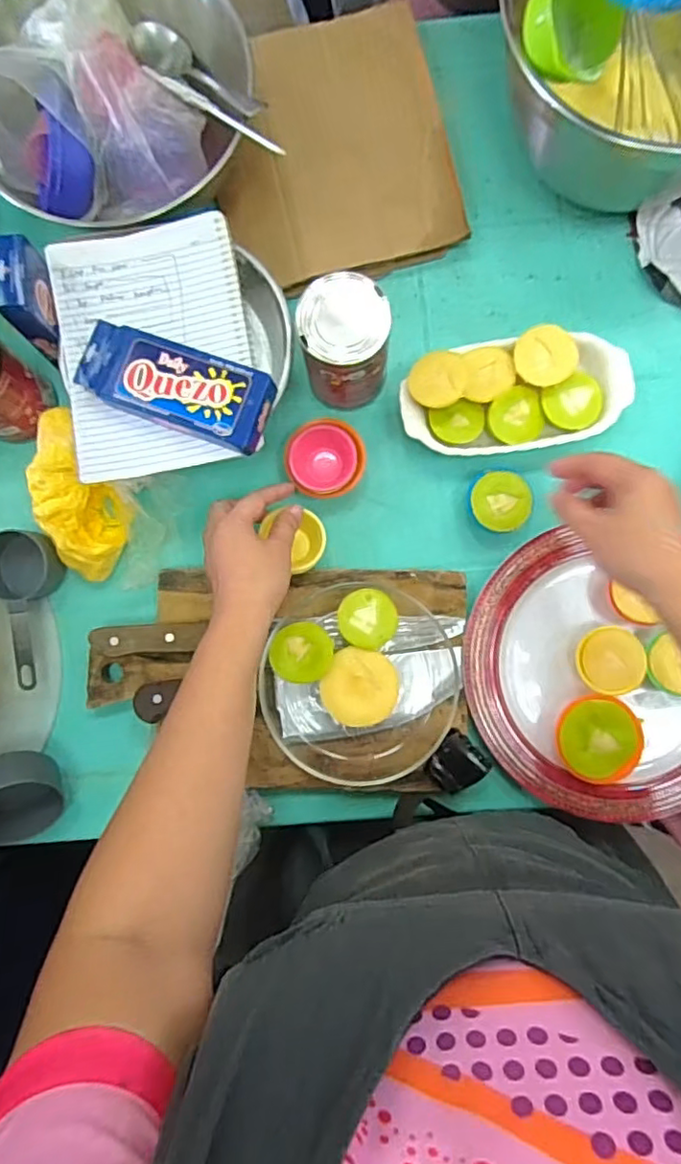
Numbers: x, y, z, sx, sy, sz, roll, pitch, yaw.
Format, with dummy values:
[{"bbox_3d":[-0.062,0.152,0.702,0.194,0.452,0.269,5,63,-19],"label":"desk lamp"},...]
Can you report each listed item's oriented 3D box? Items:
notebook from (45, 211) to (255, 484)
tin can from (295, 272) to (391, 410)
[{"bbox_3d":[-0.148,-0.189,0.483,0.148,0.014,0.196,-10,88,1],"label":"notebook"},{"bbox_3d":[0.004,-0.196,0.496,0.073,0.105,0.068,2,85,1],"label":"tin can"}]

